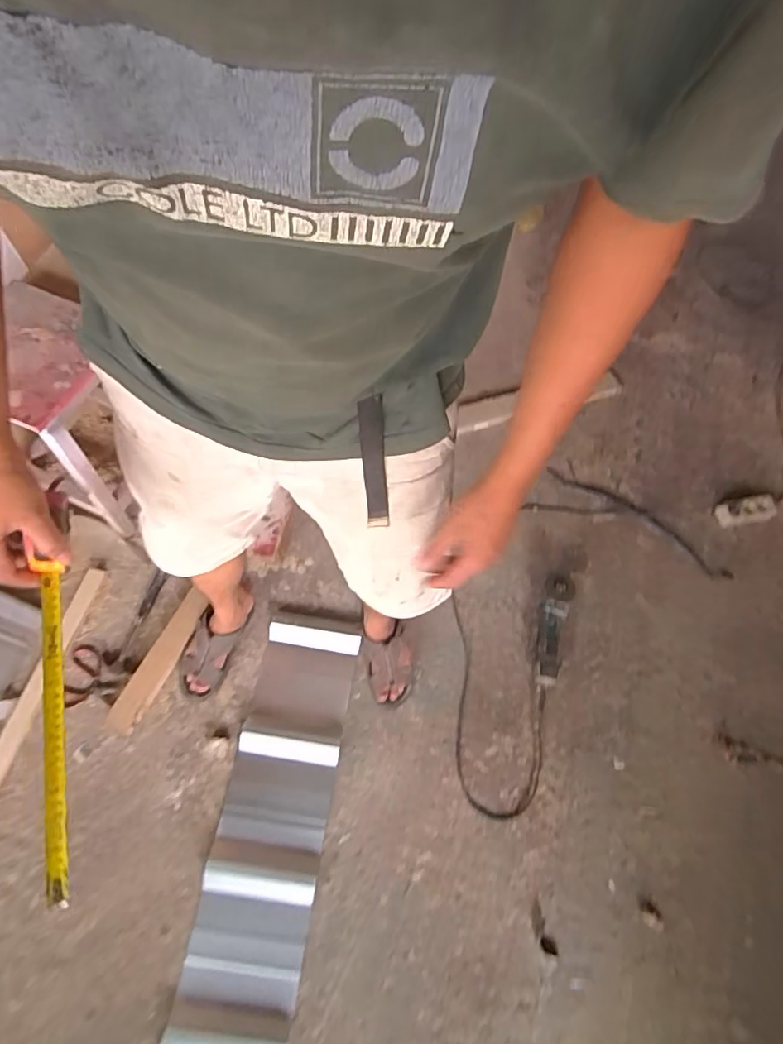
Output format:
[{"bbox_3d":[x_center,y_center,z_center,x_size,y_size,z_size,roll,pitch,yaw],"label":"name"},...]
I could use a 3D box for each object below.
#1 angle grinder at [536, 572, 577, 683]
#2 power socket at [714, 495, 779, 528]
[{"bbox_3d":[0.405,0.266,1.342,0.067,0.098,0.273,13,63,2],"label":"angle grinder"},{"bbox_3d":[1.039,-0.036,1.580,0.188,0.051,0.075,-8,63,-8],"label":"power socket"}]

